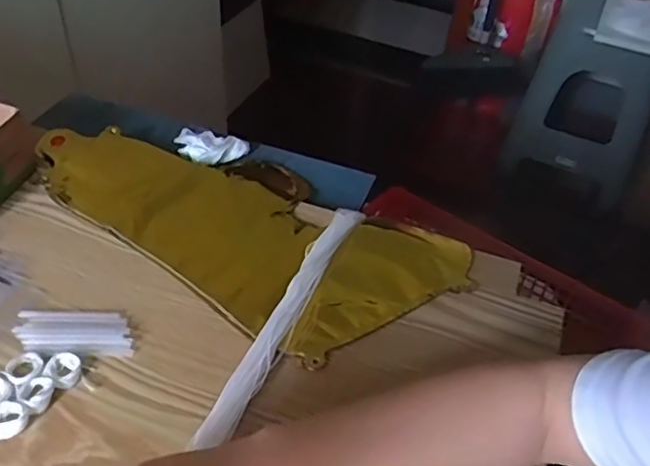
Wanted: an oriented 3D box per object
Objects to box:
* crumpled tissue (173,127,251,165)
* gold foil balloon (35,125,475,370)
[{"bbox_3d":[-0.133,-0.098,0.685,0.084,0.017,0.054,18,45,14],"label":"crumpled tissue"},{"bbox_3d":[-0.088,-0.022,0.601,0.416,0.013,0.191,28,48,23],"label":"gold foil balloon"}]

